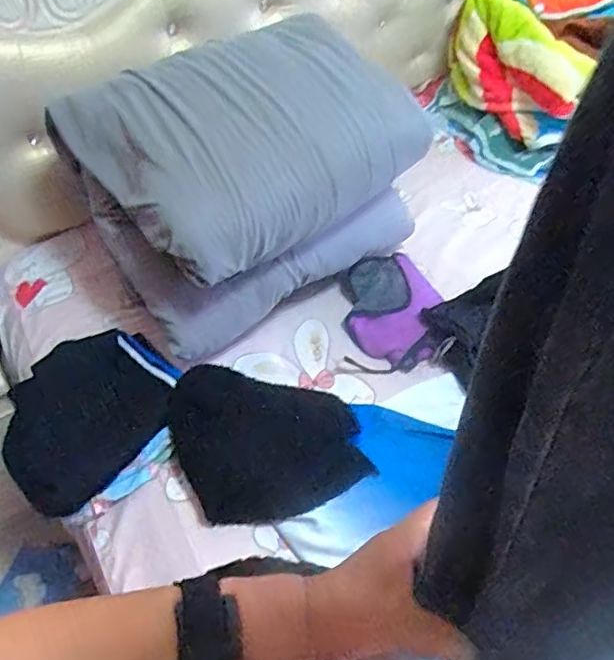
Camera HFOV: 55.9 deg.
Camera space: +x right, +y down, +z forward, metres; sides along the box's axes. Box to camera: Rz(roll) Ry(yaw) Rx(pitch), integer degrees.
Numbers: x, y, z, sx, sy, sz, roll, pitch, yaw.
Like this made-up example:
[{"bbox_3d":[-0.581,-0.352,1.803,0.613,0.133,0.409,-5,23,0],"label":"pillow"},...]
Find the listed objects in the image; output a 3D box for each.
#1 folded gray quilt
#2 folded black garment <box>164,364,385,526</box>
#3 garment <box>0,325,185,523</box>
[{"bbox_3d":[-0.100,-0.265,0.978,0.489,0.337,0.379,-27,50,-23],"label":"folded gray quilt"},{"bbox_3d":[-0.064,0.156,0.875,0.265,0.045,0.279,-16,47,-14],"label":"folded black garment"},{"bbox_3d":[-0.348,0.120,0.913,0.279,0.061,0.254,-36,57,-23],"label":"garment"}]

